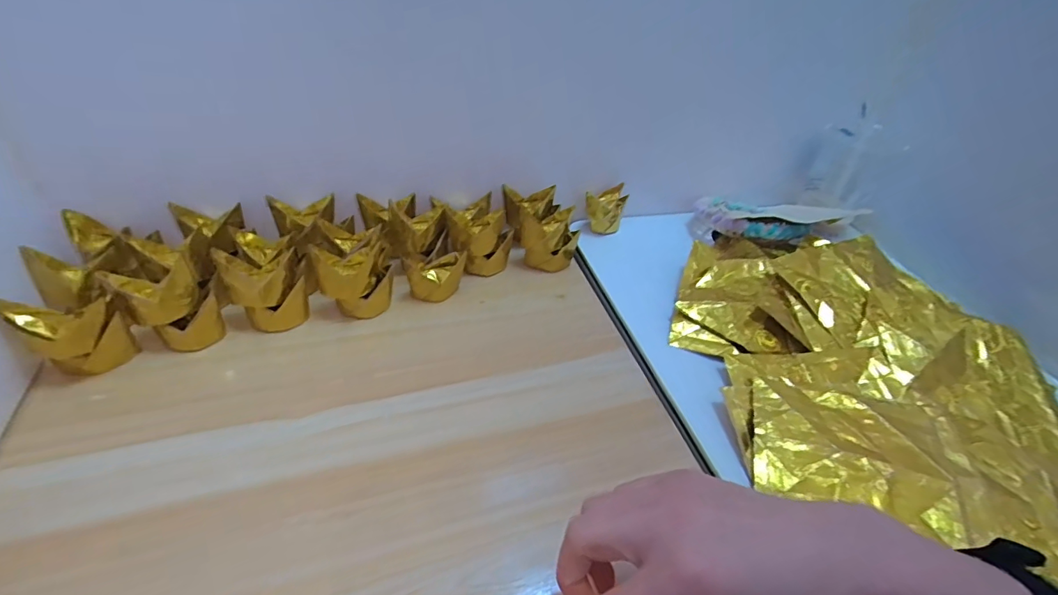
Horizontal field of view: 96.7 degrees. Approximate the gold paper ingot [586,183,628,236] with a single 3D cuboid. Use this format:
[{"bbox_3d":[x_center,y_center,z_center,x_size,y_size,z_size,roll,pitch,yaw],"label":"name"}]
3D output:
[{"bbox_3d":[0.090,-0.103,0.548,0.033,0.049,0.048,24,44,19],"label":"gold paper ingot"}]

